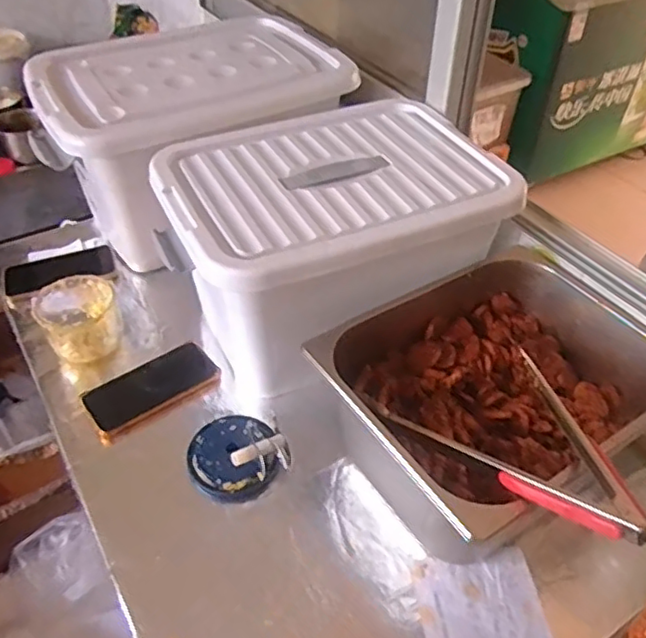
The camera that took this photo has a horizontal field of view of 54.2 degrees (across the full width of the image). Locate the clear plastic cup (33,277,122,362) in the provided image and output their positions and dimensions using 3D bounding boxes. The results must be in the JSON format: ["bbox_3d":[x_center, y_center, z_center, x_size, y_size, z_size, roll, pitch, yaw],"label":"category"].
[{"bbox_3d":[-0.320,-0.001,0.829,0.093,0.075,0.100,0,43,0],"label":"clear plastic cup"}]

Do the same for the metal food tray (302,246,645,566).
[{"bbox_3d":[0.181,0.087,0.670,0.325,0.136,0.267,-27,49,-27],"label":"metal food tray"}]

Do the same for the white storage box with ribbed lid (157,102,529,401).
[{"bbox_3d":[0.009,-0.093,0.819,0.389,0.229,0.290,-19,46,-20],"label":"white storage box with ribbed lid"}]

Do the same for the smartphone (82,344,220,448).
[{"bbox_3d":[-0.214,0.087,0.799,0.161,0.017,0.088,-25,48,-25],"label":"smartphone"}]

